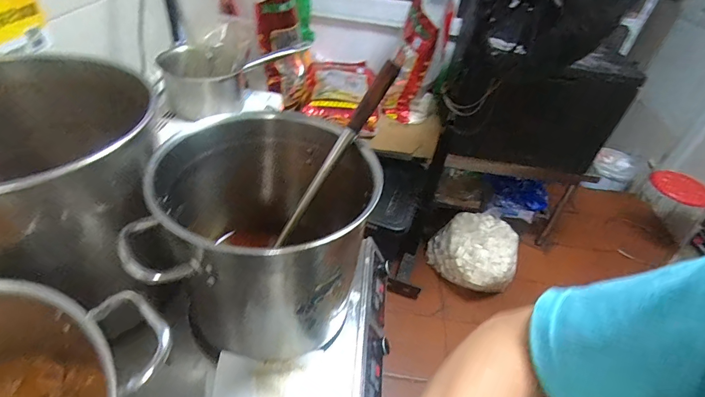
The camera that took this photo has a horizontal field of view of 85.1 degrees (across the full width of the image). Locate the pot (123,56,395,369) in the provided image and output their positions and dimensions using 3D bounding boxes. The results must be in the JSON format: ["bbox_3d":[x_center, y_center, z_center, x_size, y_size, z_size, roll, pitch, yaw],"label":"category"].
[{"bbox_3d":[-0.139,0.064,0.617,0.305,0.290,0.288,4,42,-4],"label":"pot"}]

